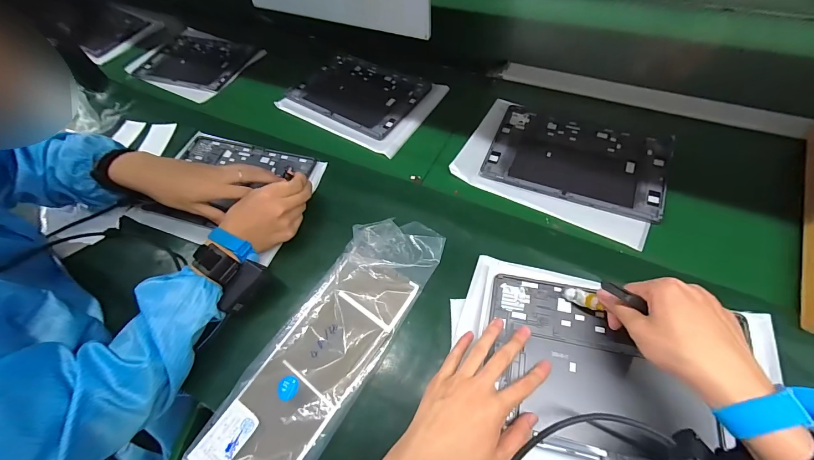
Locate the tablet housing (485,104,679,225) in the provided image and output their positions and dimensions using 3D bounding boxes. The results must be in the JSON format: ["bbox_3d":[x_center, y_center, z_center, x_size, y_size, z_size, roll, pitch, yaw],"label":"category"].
[{"bbox_3d":[0.264,-0.117,0.541,0.252,0.010,0.178,20,64,16],"label":"tablet housing"}]

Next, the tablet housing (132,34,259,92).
[{"bbox_3d":[-0.470,-0.380,0.780,0.252,0.014,0.173,15,63,14],"label":"tablet housing"}]

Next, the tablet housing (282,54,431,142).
[{"bbox_3d":[-0.092,-0.272,0.675,0.239,0.009,0.171,30,68,21],"label":"tablet housing"}]

